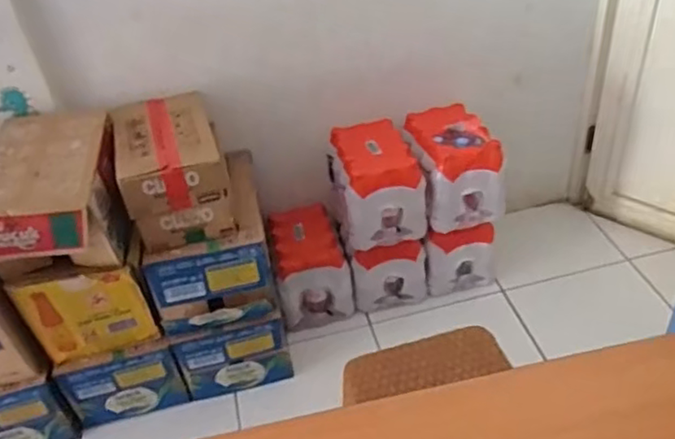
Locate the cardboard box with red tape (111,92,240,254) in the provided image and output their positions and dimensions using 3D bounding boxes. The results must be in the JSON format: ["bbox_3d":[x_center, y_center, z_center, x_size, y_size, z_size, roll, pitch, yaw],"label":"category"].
[{"bbox_3d":[-0.392,-0.138,1.493,0.213,0.201,0.421,-16,40,-11],"label":"cardboard box with red tape"}]

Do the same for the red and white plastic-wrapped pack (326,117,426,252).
[{"bbox_3d":[0.100,-0.096,1.681,0.214,0.242,0.290,-14,40,-8],"label":"red and white plastic-wrapped pack"}]

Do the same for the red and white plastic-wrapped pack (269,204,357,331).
[{"bbox_3d":[-0.084,0.118,1.784,0.197,0.212,0.299,-13,40,-7],"label":"red and white plastic-wrapped pack"}]

